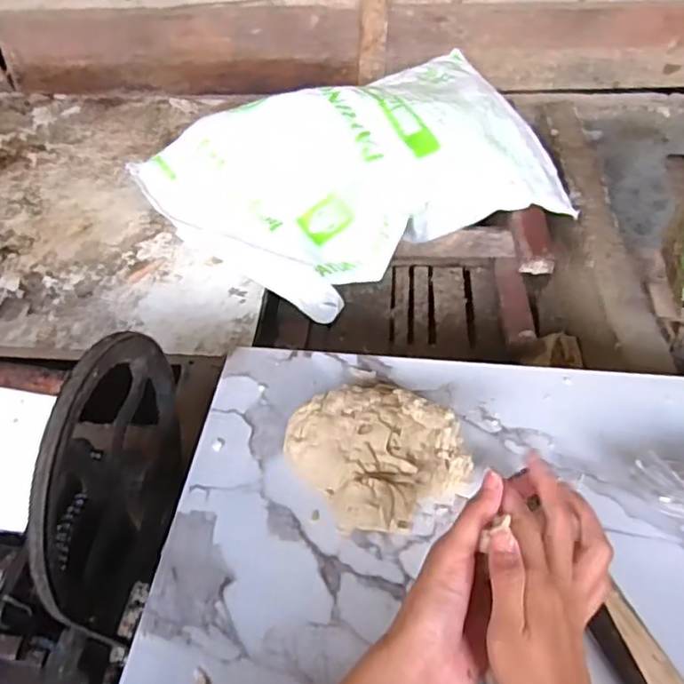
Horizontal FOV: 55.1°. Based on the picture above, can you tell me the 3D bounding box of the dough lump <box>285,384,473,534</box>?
[{"bbox_3d":[0.032,0.092,0.584,0.132,0.073,0.137,0,48,0],"label":"dough lump"}]

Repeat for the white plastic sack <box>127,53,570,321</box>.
[{"bbox_3d":[0.041,-0.285,1.132,0.650,0.209,0.419,-26,53,-22],"label":"white plastic sack"}]

